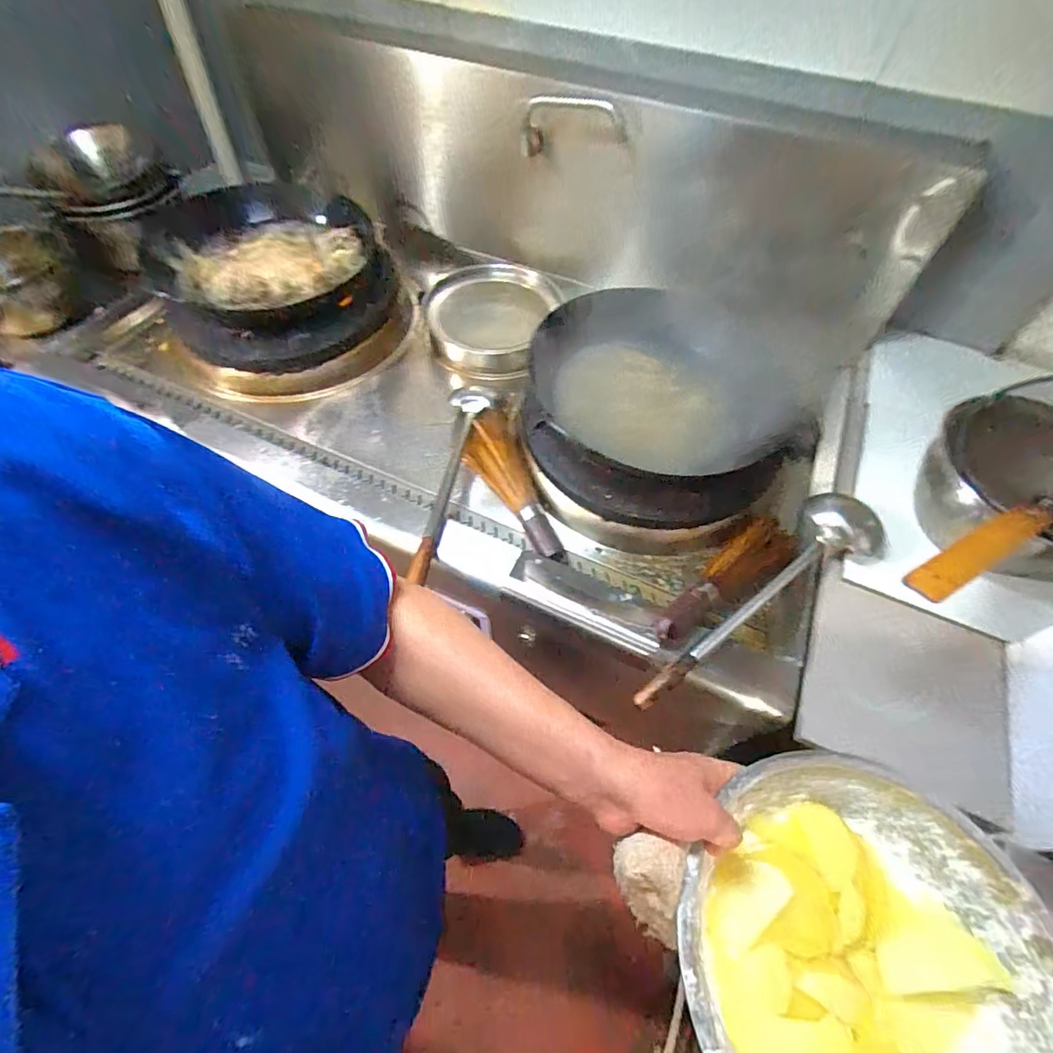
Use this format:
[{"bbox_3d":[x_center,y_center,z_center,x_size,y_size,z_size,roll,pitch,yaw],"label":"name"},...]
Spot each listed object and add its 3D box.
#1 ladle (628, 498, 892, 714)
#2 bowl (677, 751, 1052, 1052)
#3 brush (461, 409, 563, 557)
[{"bbox_3d":[0.325,0.101,0.693,0.440,0.067,0.118,-33,64,-20],"label":"ladle"},{"bbox_3d":[0.242,0.320,0.367,0.253,0.075,0.255,0,58,-1],"label":"bowl"},{"bbox_3d":[-0.032,-0.070,0.878,0.109,0.066,0.322,-15,59,-10],"label":"brush"}]

